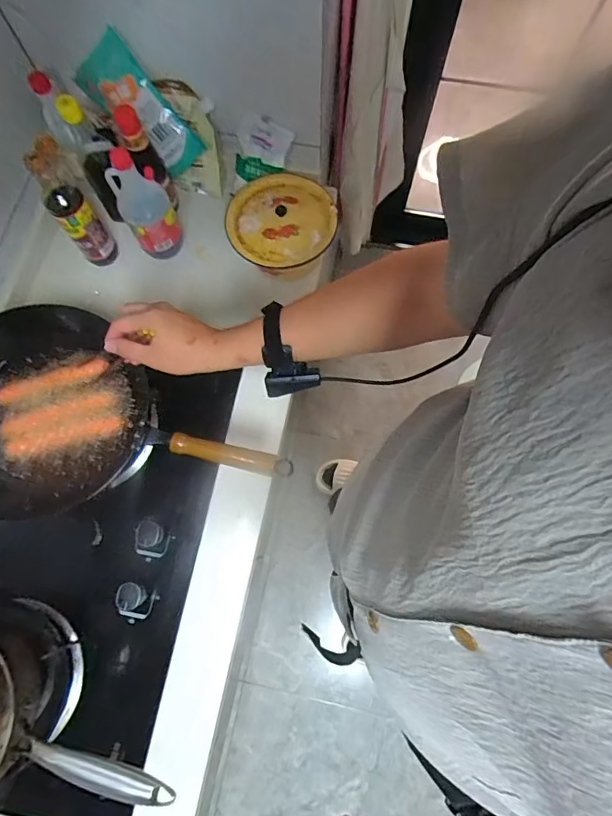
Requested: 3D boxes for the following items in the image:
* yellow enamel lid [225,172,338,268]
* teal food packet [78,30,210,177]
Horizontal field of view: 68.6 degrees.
[{"bbox_3d":[-0.048,-0.368,0.867,0.205,0.035,0.224,0,74,1],"label":"yellow enamel lid"},{"bbox_3d":[-0.308,-0.573,0.867,0.228,0.144,0.074,39,73,-35],"label":"teal food packet"}]

